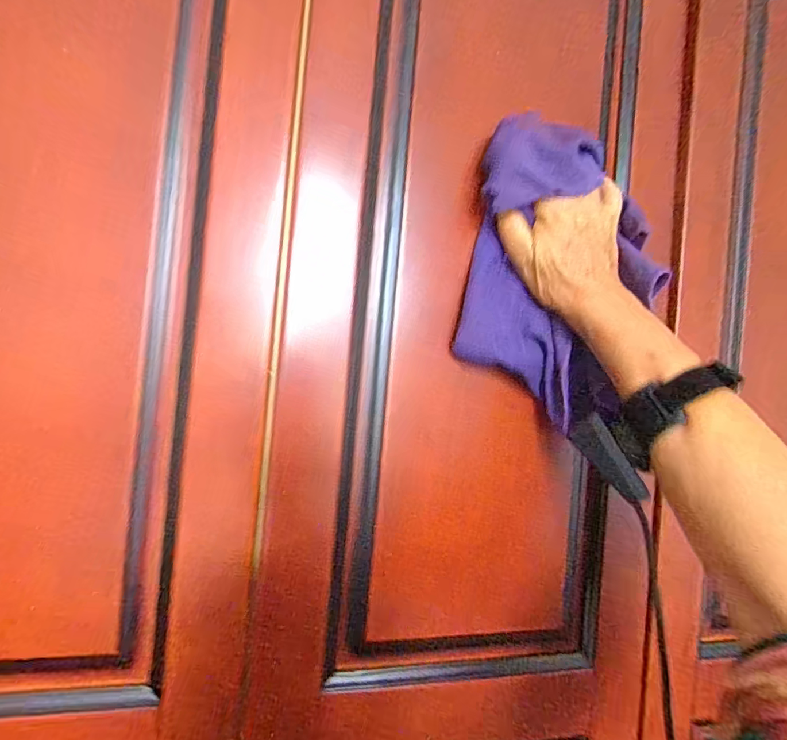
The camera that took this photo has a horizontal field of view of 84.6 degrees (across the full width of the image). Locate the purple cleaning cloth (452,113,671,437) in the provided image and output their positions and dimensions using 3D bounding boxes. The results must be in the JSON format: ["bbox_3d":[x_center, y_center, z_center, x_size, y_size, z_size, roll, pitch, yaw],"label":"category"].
[{"bbox_3d":[0.138,-0.087,0.351,0.156,0.241,0.047,5,-1,-7],"label":"purple cleaning cloth"}]

